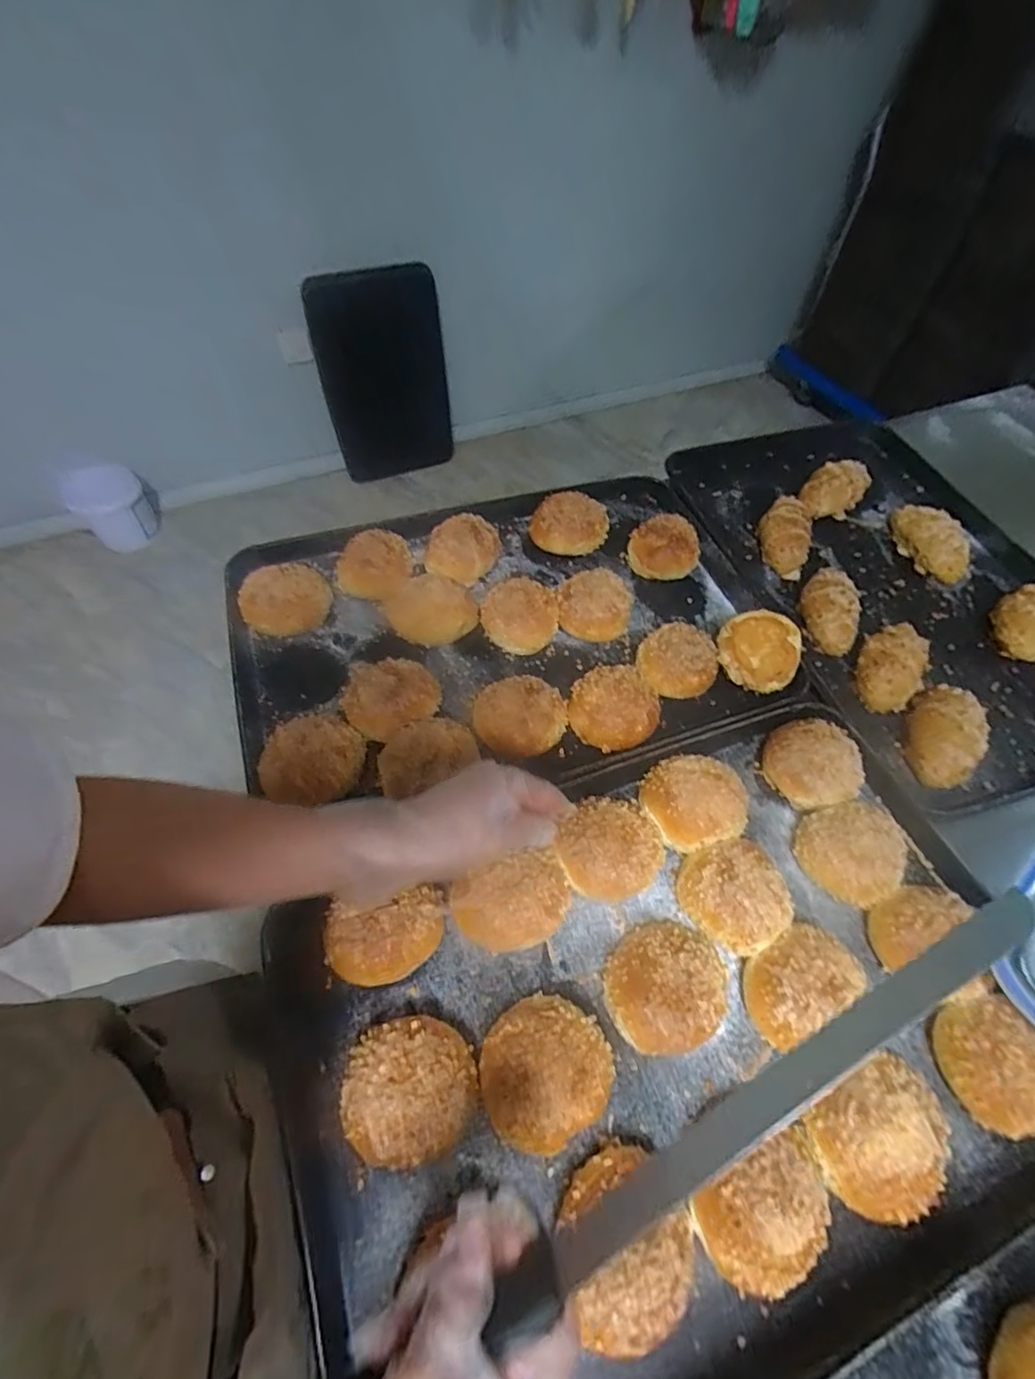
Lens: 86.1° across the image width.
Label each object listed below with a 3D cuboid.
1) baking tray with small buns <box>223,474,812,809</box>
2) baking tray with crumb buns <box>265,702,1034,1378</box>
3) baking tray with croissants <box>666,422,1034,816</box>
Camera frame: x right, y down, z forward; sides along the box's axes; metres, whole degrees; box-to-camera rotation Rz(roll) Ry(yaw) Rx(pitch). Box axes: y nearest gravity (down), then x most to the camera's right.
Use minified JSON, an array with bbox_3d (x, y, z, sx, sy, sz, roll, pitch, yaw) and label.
[{"bbox_3d":[-0.010,-0.082,0.640,0.594,0.077,0.408,-17,57,-13],"label":"baking tray with small buns"},{"bbox_3d":[0.131,0.249,0.437,0.595,0.069,0.390,-18,57,-14],"label":"baking tray with crumb buns"},{"bbox_3d":[0.492,-0.164,0.736,0.400,0.058,0.599,-17,57,-13],"label":"baking tray with croissants"}]

